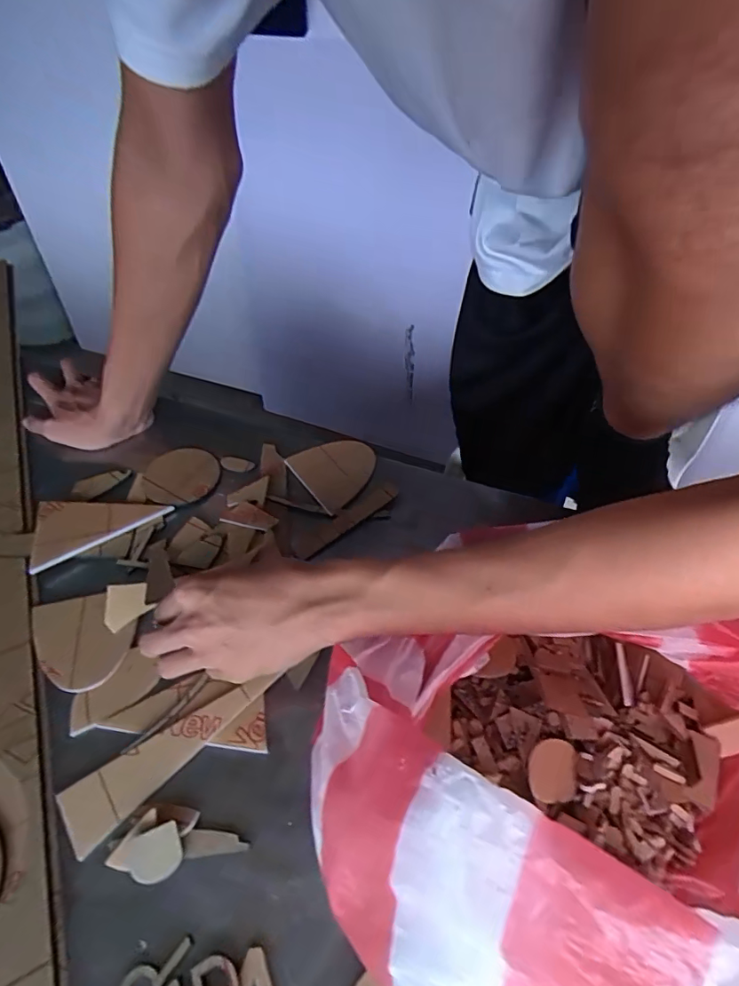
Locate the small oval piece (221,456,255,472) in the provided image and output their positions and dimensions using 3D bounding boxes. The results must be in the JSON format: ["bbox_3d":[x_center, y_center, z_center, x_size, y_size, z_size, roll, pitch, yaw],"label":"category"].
[{"bbox_3d":[-0.129,-0.029,0.488,0.032,0.007,0.015,12,51,10],"label":"small oval piece"}]

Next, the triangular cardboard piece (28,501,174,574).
[{"bbox_3d":[-0.236,0.027,0.440,0.110,0.009,0.071,-10,50,-8],"label":"triangular cardboard piece"}]

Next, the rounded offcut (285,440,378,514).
[{"bbox_3d":[-0.028,-0.022,0.476,0.073,0.004,0.080,-27,55,-21],"label":"rounded offcut"}]

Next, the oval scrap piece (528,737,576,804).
[{"bbox_3d":[0.102,0.155,0.279,0.033,0.004,0.031,14,67,-24],"label":"oval scrap piece"}]

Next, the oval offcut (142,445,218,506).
[{"bbox_3d":[-0.181,-0.016,0.476,0.069,0.008,0.063,-10,59,-4],"label":"oval offcut"}]

